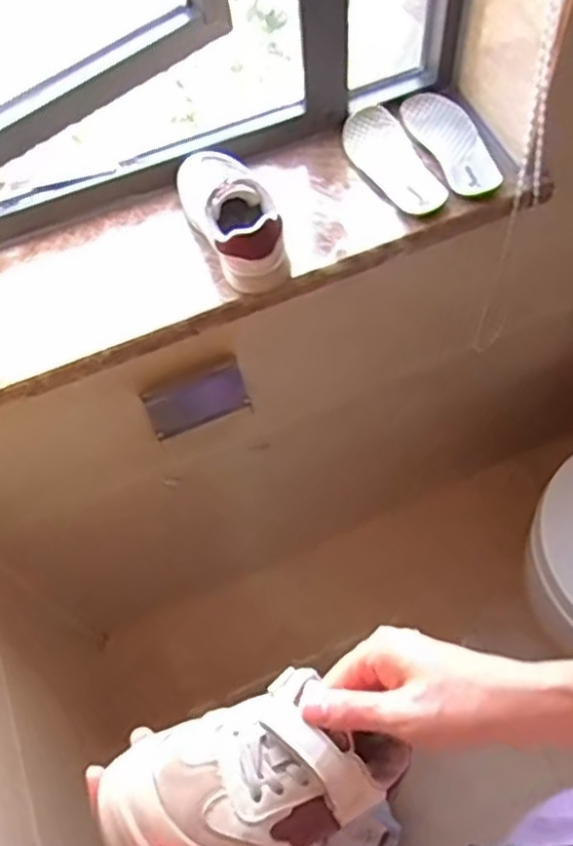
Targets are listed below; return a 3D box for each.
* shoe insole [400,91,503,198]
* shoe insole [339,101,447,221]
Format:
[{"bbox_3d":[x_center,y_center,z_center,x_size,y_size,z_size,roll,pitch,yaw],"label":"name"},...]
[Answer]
[{"bbox_3d":[0.198,-0.330,0.813,0.070,0.013,0.186,-18,60,-6],"label":"shoe insole"},{"bbox_3d":[0.119,-0.307,0.800,0.072,0.010,0.182,-22,61,-9],"label":"shoe insole"}]

